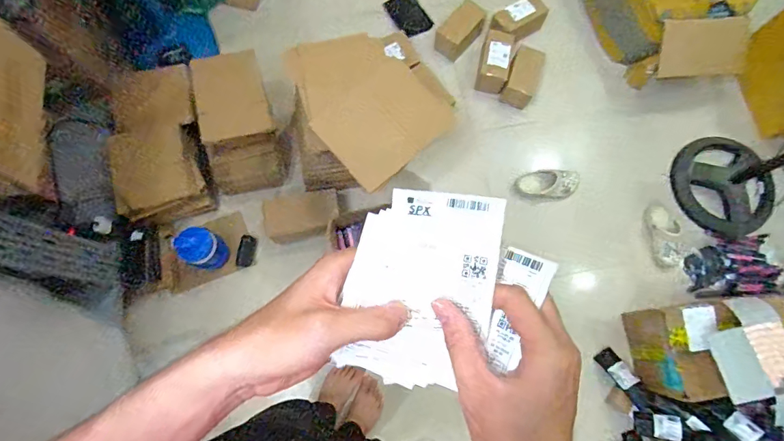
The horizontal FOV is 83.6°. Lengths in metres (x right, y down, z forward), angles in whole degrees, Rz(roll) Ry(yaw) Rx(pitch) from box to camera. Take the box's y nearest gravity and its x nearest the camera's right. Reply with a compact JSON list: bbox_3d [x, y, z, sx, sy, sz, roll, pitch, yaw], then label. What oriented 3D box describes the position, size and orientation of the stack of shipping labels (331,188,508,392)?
[{"bbox_3d":[0.020,0.050,0.305,0.098,0.012,0.138,9,98,-1],"label":"stack of shipping labels"}]

